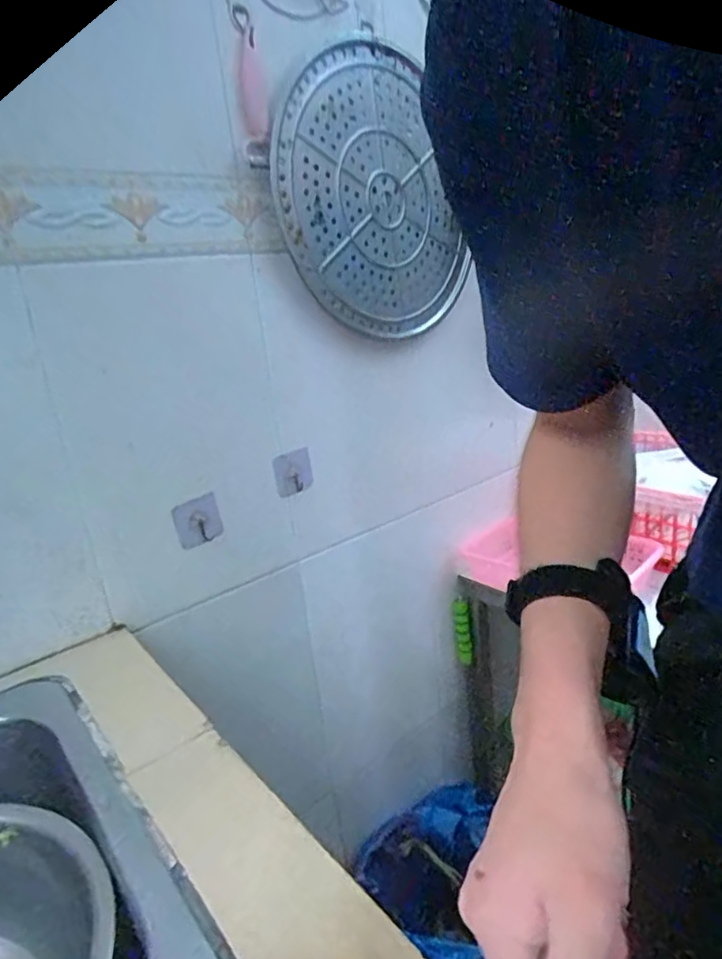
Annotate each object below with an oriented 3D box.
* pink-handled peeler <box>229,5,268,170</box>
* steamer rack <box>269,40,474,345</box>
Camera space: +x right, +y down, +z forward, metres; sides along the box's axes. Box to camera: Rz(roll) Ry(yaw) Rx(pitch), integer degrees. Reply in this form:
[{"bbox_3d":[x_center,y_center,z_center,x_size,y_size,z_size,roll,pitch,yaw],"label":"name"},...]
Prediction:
[{"bbox_3d":[-0.123,-0.434,0.664,0.036,0.153,0.019,-14,18,-24],"label":"pink-handled peeler"},{"bbox_3d":[0.023,-0.370,0.788,0.315,0.338,0.016,-20,22,-38],"label":"steamer rack"}]

